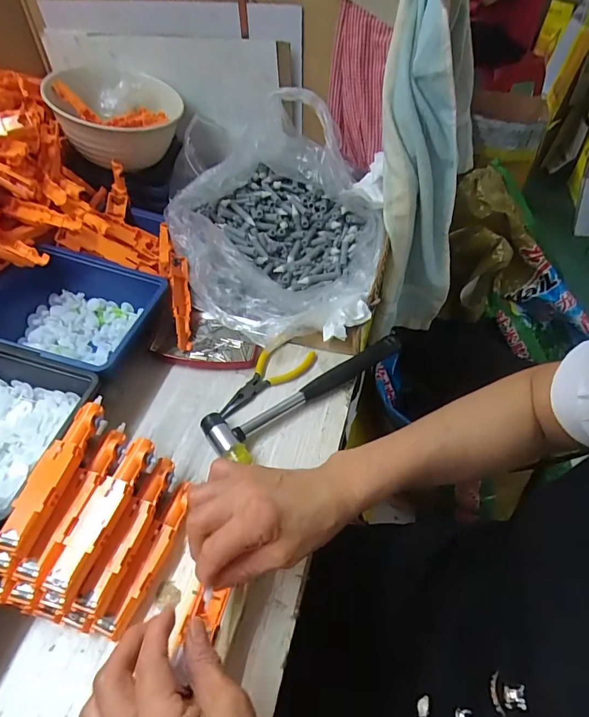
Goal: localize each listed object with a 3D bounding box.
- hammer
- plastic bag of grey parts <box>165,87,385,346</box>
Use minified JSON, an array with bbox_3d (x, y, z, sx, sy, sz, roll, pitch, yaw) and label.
[{"bbox_3d":[0.023,0.037,0.440,0.232,0.020,0.057,-24,53,-18],"label":"hammer"},{"bbox_3d":[-0.021,-0.166,0.532,0.265,0.135,0.290,13,51,12],"label":"plastic bag of grey parts"}]

